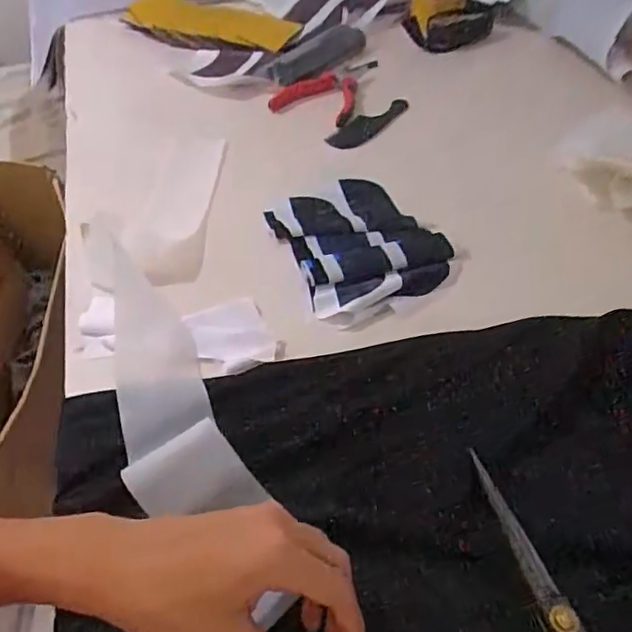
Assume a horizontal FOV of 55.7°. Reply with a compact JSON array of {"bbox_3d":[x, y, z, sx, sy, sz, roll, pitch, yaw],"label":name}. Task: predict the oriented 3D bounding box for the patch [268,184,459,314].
[{"bbox_3d":[0.040,-0.086,0.612,0.150,0.008,0.197,-14,47,-14],"label":"patch"}]

